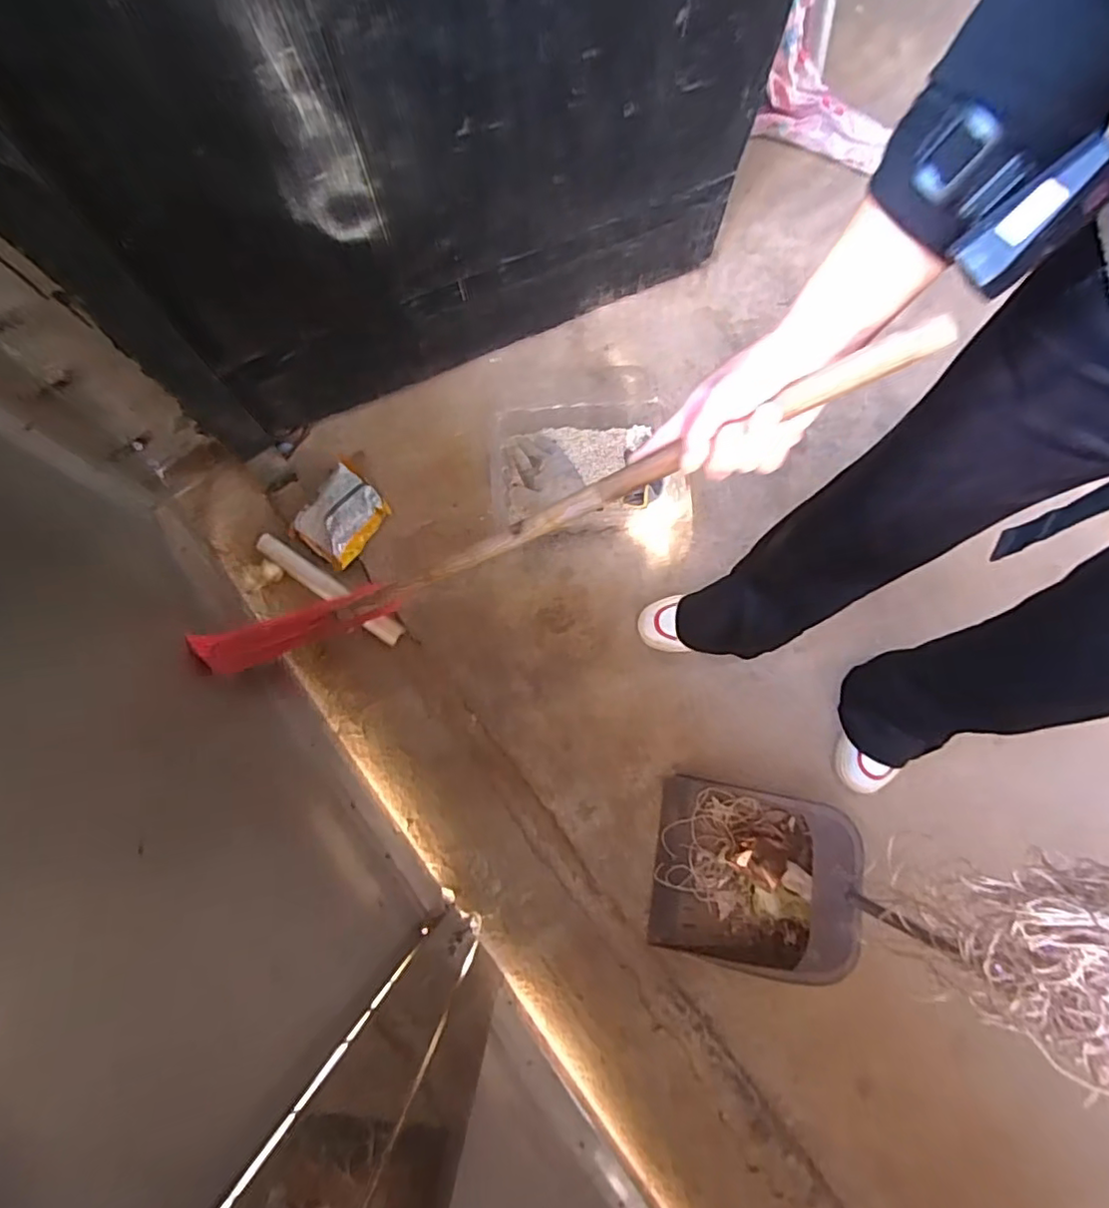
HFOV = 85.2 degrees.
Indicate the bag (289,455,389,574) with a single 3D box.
[{"bbox_3d":[-0.390,-0.169,1.090,0.143,0.059,0.164,37,78,9],"label":"bag"}]

